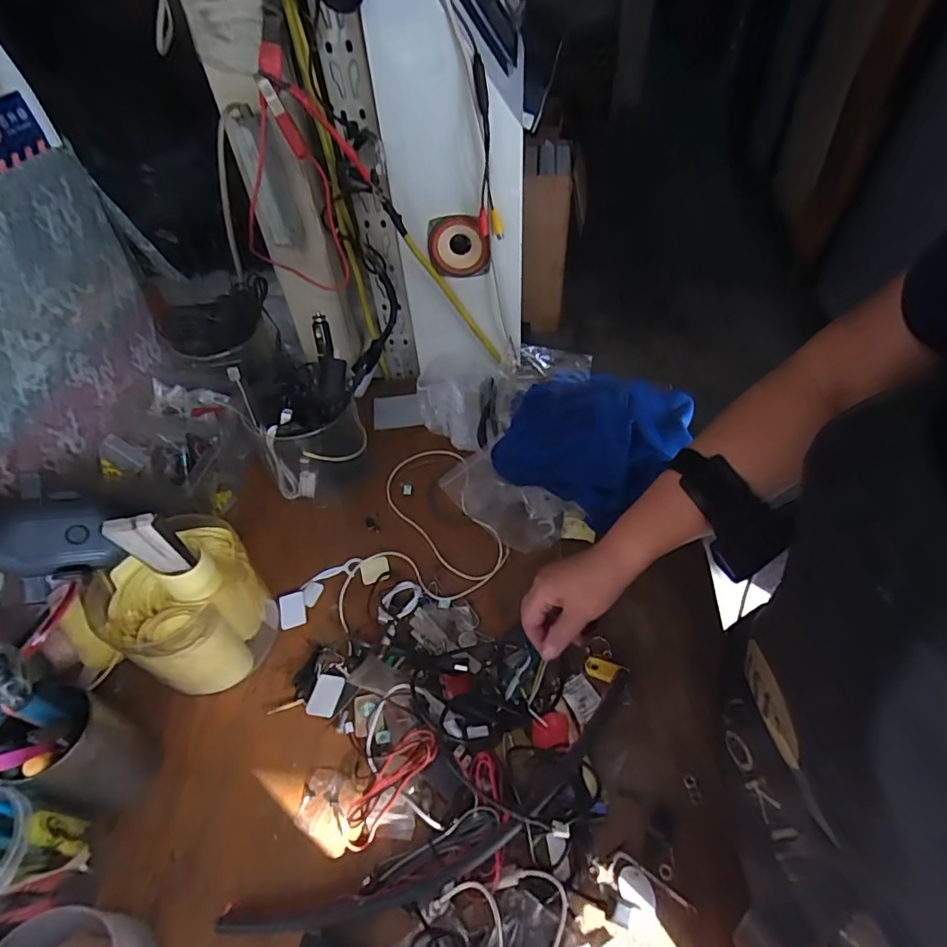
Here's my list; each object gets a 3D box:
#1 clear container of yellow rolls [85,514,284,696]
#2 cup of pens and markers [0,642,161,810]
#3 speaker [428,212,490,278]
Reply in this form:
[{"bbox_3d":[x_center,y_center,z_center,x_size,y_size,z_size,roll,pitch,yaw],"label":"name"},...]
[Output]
[{"bbox_3d":[-0.265,0.124,0.496,0.120,0.117,0.123,28,57,26],"label":"clear container of yellow rolls"},{"bbox_3d":[-0.306,0.204,0.398,0.073,0.172,0.063,15,51,17],"label":"cup of pens and markers"},{"bbox_3d":[-0.016,-0.273,0.632,0.073,0.076,0.027,6,49,9],"label":"speaker"}]

